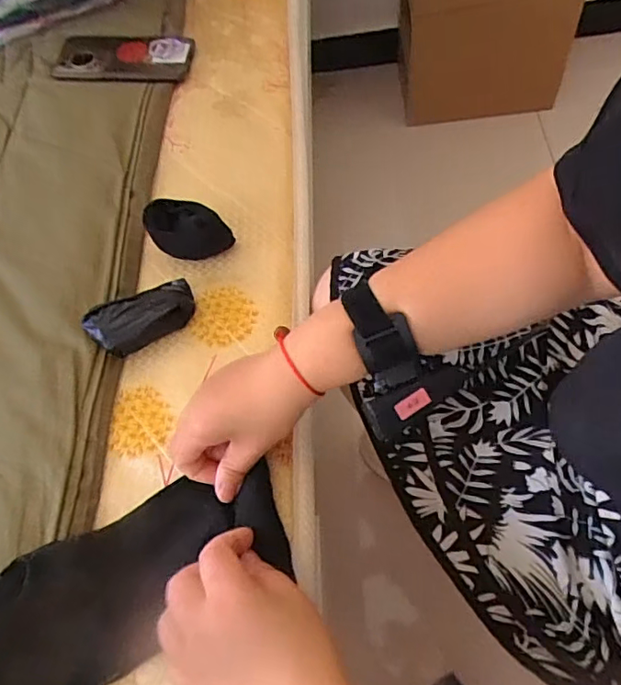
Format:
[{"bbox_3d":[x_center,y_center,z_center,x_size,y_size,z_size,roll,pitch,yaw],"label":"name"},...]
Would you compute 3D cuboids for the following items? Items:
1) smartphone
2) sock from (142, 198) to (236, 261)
[{"bbox_3d":[-0.229,-0.344,0.668,0.168,0.015,0.070,3,73,2],"label":"smartphone"},{"bbox_3d":[-0.116,-0.107,0.528,0.081,0.033,0.048,10,61,6],"label":"sock"}]

